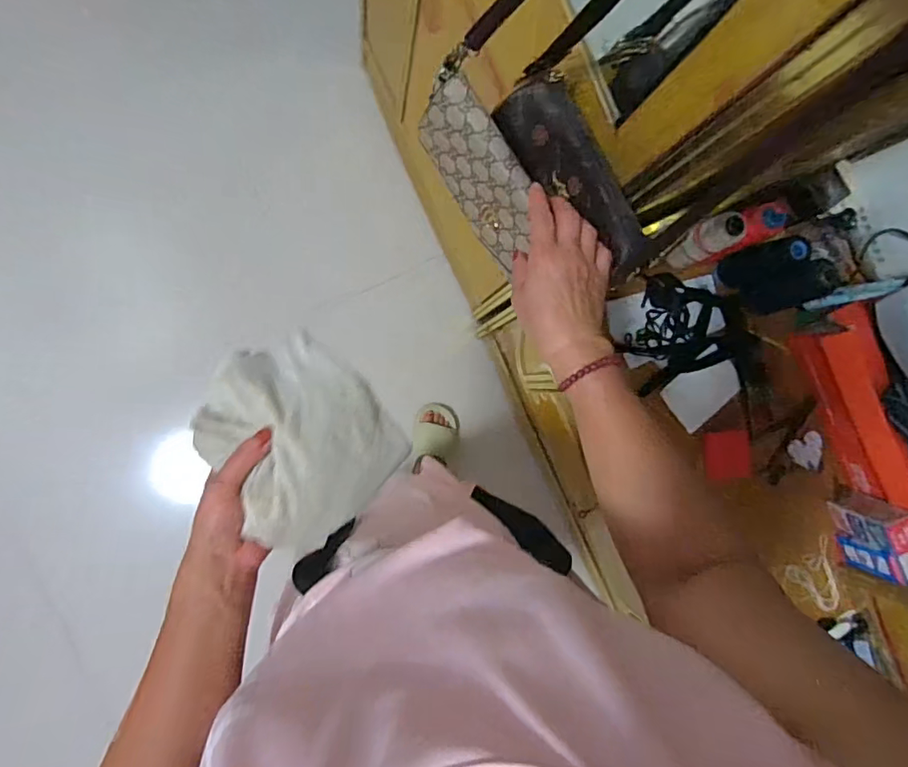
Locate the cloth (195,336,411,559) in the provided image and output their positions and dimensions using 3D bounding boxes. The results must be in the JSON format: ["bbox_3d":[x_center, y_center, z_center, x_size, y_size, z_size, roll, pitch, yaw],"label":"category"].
[{"bbox_3d":[-0.122,0.041,0.407,0.126,0.046,0.150,-37,94,-9],"label":"cloth"}]

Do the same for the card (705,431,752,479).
[{"bbox_3d":[0.364,0.095,0.696,0.064,0.004,0.062,-4,89,-9],"label":"card"}]

